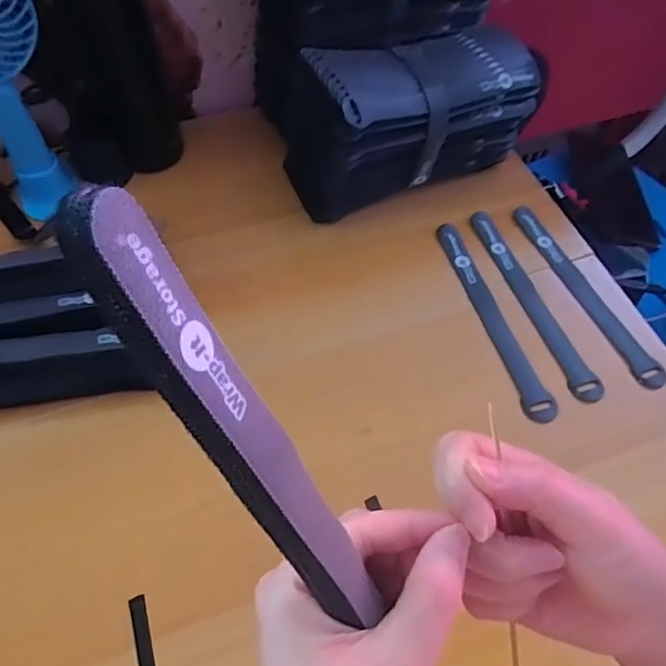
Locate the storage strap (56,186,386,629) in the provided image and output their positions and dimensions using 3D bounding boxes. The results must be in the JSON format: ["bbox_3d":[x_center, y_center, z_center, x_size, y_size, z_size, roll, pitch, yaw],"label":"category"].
[{"bbox_3d":[-0.024,0.034,0.165,0.011,0.162,0.028,-9,35,27],"label":"storage strap"}]

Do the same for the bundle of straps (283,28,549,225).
[{"bbox_3d":[0.073,-0.205,0.538,0.238,0.114,0.101,-24,62,-15],"label":"bundle of straps"}]

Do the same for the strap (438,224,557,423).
[{"bbox_3d":[0.133,-0.017,0.484,0.024,0.004,0.199,-16,57,-3],"label":"strap"}]

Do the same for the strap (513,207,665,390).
[{"bbox_3d":[0.216,-0.039,0.502,0.024,0.004,0.203,-18,58,-10],"label":"strap"}]

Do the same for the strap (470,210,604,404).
[{"bbox_3d":[0.169,-0.030,0.495,0.024,0.008,0.203,-18,58,-3],"label":"strap"}]

